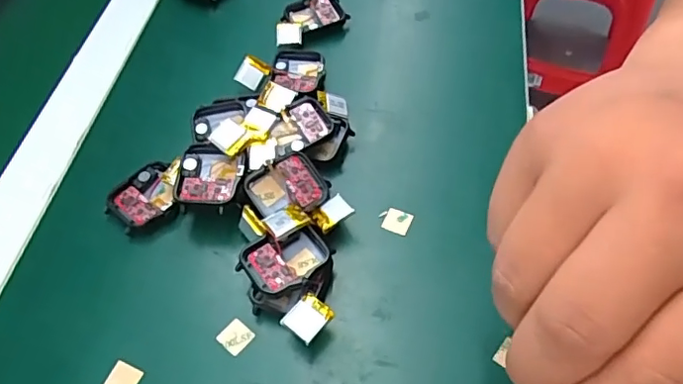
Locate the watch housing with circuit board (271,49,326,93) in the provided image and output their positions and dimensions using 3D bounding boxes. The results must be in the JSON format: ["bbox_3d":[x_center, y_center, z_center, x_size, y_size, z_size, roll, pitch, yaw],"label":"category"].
[{"bbox_3d":[-0.031,-0.088,0.399,0.037,0.006,0.042,8,56,7],"label":"watch housing with circuit board"}]

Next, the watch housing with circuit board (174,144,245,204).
[{"bbox_3d":[-0.077,-0.010,0.328,0.037,0.008,0.040,2,60,5],"label":"watch housing with circuit board"}]

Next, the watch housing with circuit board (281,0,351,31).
[{"bbox_3d":[-0.021,-0.139,0.436,0.046,0.013,0.034,-22,58,-14],"label":"watch housing with circuit board"}]

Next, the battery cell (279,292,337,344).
[{"bbox_3d":[-0.017,0.064,0.284,0.019,0.004,0.021,32,61,23],"label":"battery cell"}]

